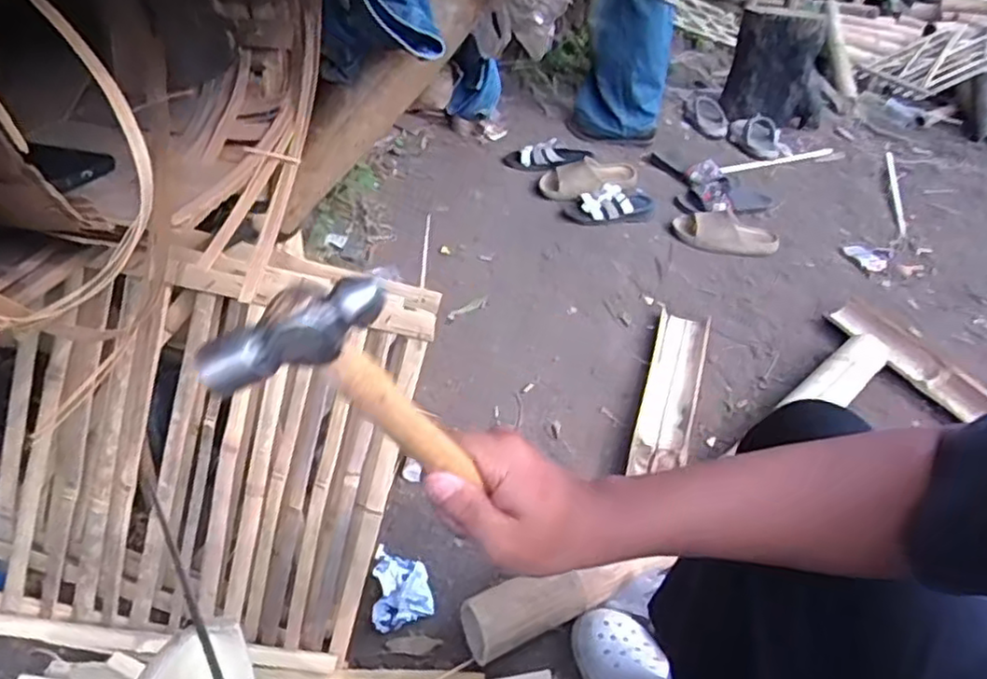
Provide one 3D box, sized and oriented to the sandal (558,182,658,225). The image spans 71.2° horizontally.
[{"bbox_3d":[0.317,-0.351,1.815,0.270,0.083,0.089,-13,39,-19],"label":"sandal"}]

